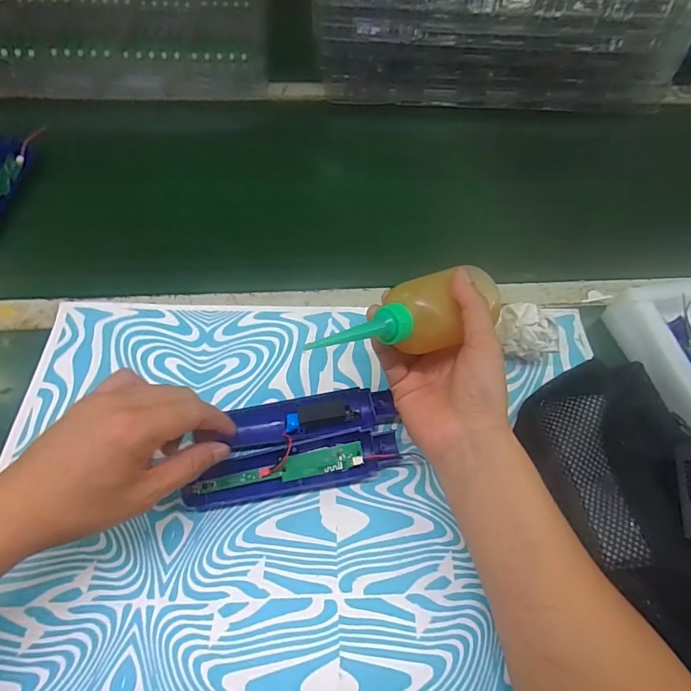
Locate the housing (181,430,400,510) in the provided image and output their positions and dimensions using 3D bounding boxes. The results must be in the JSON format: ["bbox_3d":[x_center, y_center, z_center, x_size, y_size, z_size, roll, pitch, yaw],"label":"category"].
[{"bbox_3d":[-0.041,0.098,0.373,0.171,0.015,0.041,-11,56,-8],"label":"housing"}]

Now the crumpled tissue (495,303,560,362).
[{"bbox_3d":[0.181,-0.009,0.451,0.054,0.048,0.050,2,56,-3],"label":"crumpled tissue"}]

